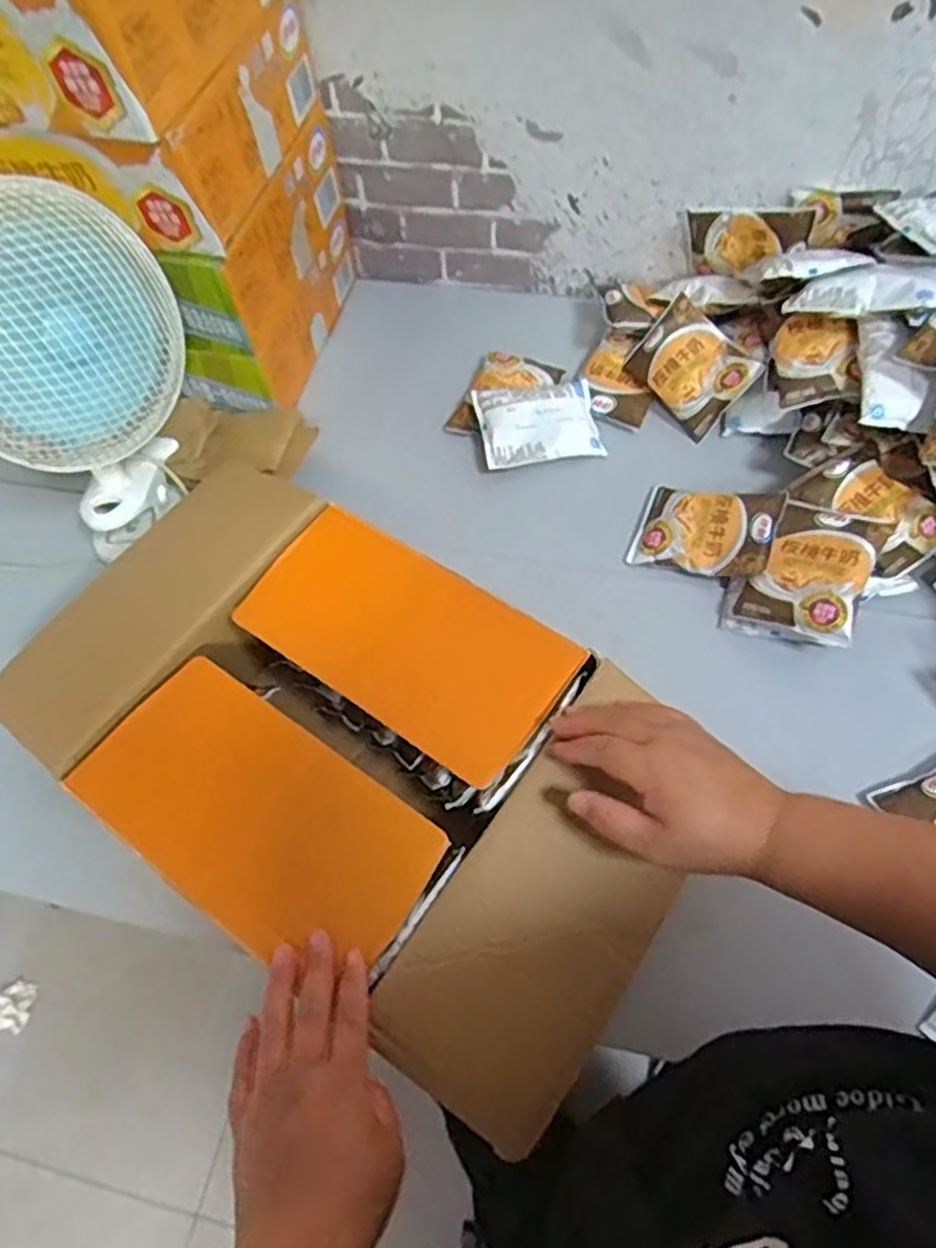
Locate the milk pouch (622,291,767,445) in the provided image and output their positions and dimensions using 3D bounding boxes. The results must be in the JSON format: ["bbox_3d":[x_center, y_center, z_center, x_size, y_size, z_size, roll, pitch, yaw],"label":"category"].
[{"bbox_3d":[0.236,-0.273,0.789,0.094,0.027,0.123,-46,74,19],"label":"milk pouch"}]

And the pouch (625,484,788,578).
[{"bbox_3d":[0.227,-0.092,0.712,0.128,0.016,0.088,11,76,26],"label":"pouch"}]

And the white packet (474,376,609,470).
[{"bbox_3d":[0.077,-0.217,0.802,0.124,0.028,0.095,-10,61,-1],"label":"white packet"}]

